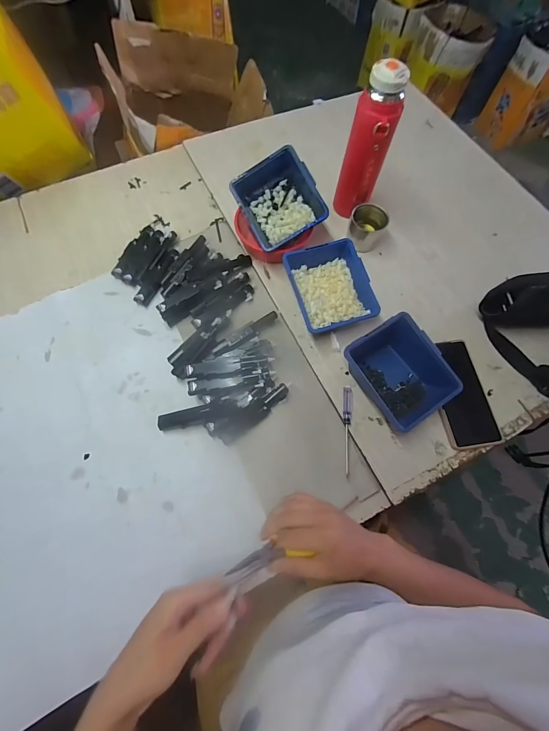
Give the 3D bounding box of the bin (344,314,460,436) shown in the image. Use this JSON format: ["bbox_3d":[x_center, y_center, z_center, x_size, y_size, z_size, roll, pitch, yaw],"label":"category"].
[{"bbox_3d":[0.184,0.012,0.460,0.120,0.068,0.137,-32,73,-11],"label":"bin"}]

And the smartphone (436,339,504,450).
[{"bbox_3d":[0.290,0.041,0.475,0.079,0.010,0.166,-5,70,-2],"label":"smartphone"}]

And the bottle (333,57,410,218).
[{"bbox_3d":[0.151,-0.346,0.515,0.068,0.227,0.074,16,70,5],"label":"bottle"}]

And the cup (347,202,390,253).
[{"bbox_3d":[0.170,-0.255,0.568,0.063,0.063,0.065,0,70,0],"label":"cup"}]

